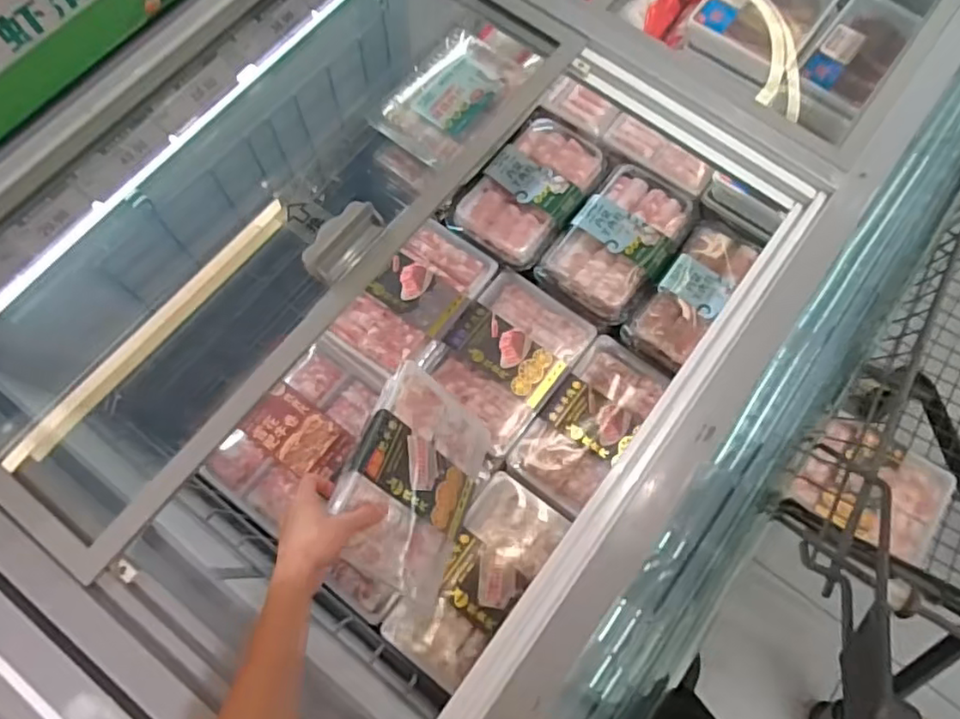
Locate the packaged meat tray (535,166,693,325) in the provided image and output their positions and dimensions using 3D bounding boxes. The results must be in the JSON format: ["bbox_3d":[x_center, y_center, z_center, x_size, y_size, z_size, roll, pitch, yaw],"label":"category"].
[{"bbox_3d":[0.206,-0.174,0.923,0.145,0.051,0.229,35,76,12],"label":"packaged meat tray"}]

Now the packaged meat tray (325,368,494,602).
[{"bbox_3d":[-0.077,0.139,0.725,0.168,0.033,0.232,43,51,-29],"label":"packaged meat tray"}]

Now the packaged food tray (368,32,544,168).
[{"bbox_3d":[-0.033,-0.400,0.930,0.156,0.042,0.238,42,78,14],"label":"packaged food tray"}]

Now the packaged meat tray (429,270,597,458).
[{"bbox_3d":[0.038,-0.004,0.884,0.172,0.034,0.232,33,75,12],"label":"packaged meat tray"}]

